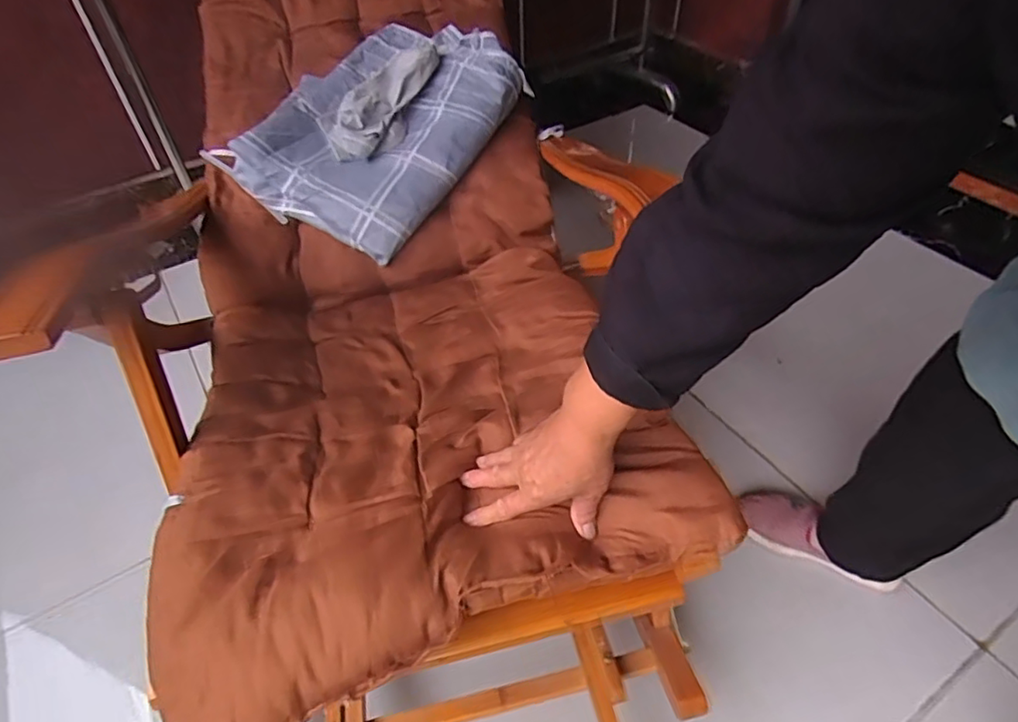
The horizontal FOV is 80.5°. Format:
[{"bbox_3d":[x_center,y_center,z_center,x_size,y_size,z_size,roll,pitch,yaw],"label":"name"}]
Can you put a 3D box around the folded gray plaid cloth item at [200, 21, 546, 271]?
[{"bbox_3d":[-0.183,-0.353,0.862,0.303,0.076,0.410,40,78,8],"label":"folded gray plaid cloth item"}]

